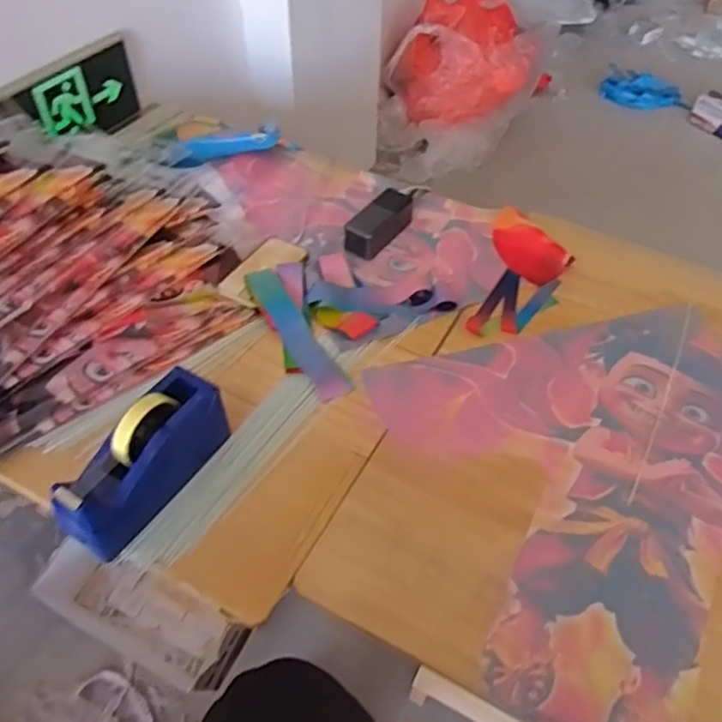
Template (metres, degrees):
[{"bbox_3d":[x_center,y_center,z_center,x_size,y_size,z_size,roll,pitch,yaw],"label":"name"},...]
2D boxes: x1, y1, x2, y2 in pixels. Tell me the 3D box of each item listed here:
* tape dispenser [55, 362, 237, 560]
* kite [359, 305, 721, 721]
[{"bbox_3d":[-0.240,0.110,0.723,0.063,0.125,0.210,25,55,20],"label":"tape dispenser"},{"bbox_3d":[0.332,0.155,0.779,0.522,0.015,0.517,-13,51,-11],"label":"kite"}]

